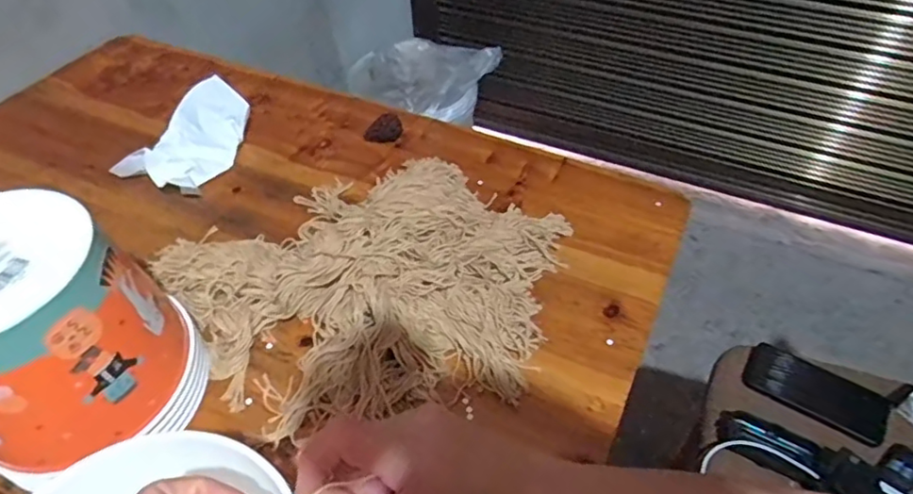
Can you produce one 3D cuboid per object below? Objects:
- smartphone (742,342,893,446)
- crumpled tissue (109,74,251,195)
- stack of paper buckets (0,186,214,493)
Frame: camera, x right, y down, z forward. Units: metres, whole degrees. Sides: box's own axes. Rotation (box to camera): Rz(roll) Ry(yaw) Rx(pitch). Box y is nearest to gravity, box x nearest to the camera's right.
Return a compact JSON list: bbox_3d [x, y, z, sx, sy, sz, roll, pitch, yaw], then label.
[{"bbox_3d":[0.489,0.194,0.782,0.174,0.011,0.086,27,53,23],"label":"smartphone"},{"bbox_3d":[-0.306,-0.127,0.660,0.100,0.056,0.145,18,52,16],"label":"crumpled tissue"},{"bbox_3d":[-0.285,0.067,0.416,0.145,0.164,0.150,35,57,28],"label":"stack of paper buckets"}]

